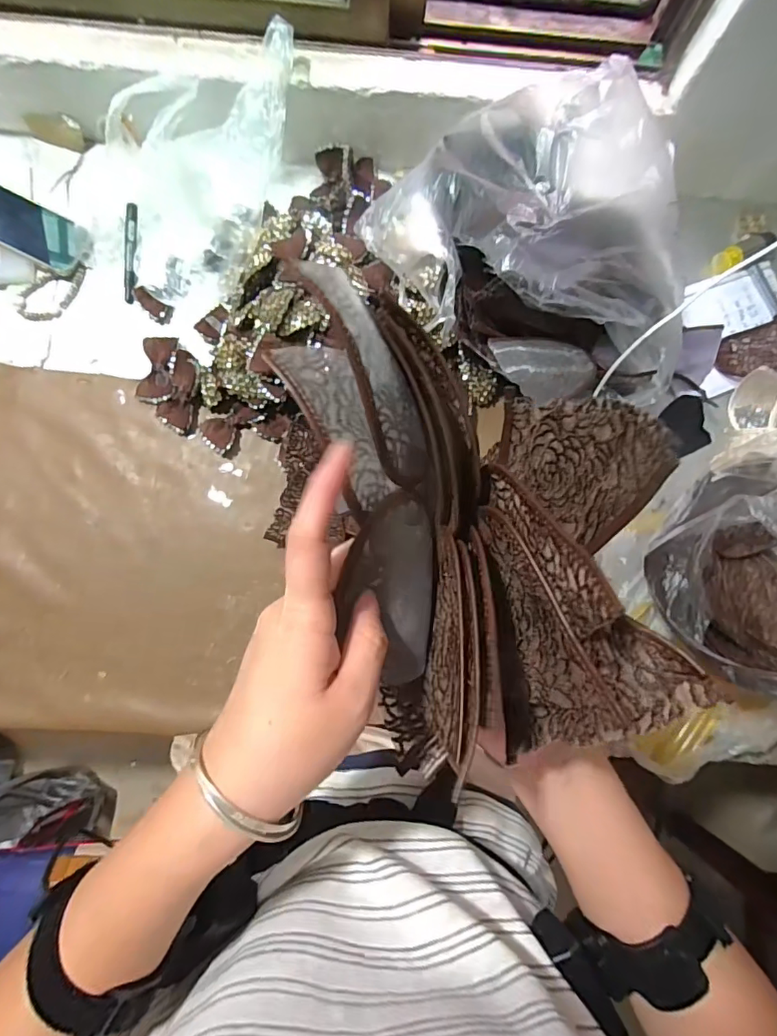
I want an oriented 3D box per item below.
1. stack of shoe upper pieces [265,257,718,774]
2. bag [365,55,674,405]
[{"bbox_3d":[0.039,0.002,0.253,0.142,0.101,0.233,-19,85,-5],"label":"stack of shoe upper pieces"},{"bbox_3d":[0.172,-0.299,0.557,0.384,0.199,0.251,22,83,0],"label":"bag"}]

